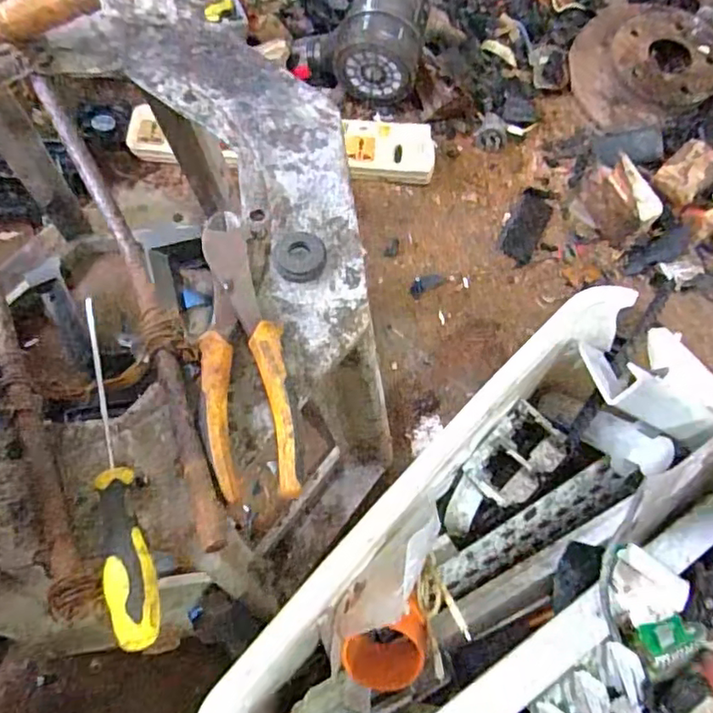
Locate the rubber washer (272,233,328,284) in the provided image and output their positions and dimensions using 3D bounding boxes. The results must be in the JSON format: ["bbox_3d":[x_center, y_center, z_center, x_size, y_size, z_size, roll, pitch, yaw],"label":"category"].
[{"bbox_3d":[-0.035,-0.061,0.363,0.032,0.004,0.033,1,69,-2],"label":"rubber washer"}]

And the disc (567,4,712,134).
[{"bbox_3d":[0.411,-0.427,0.851,0.224,0.045,0.206,-25,73,-11],"label":"disc"}]

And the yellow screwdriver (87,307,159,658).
[{"bbox_3d":[-0.125,0.053,0.307,0.022,0.023,0.184,-15,70,-8],"label":"yellow screwdriver"}]

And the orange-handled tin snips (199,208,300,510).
[{"bbox_3d":[-0.064,-0.006,0.331,0.045,0.017,0.169,-8,69,-5],"label":"orange-handled tin snips"}]

